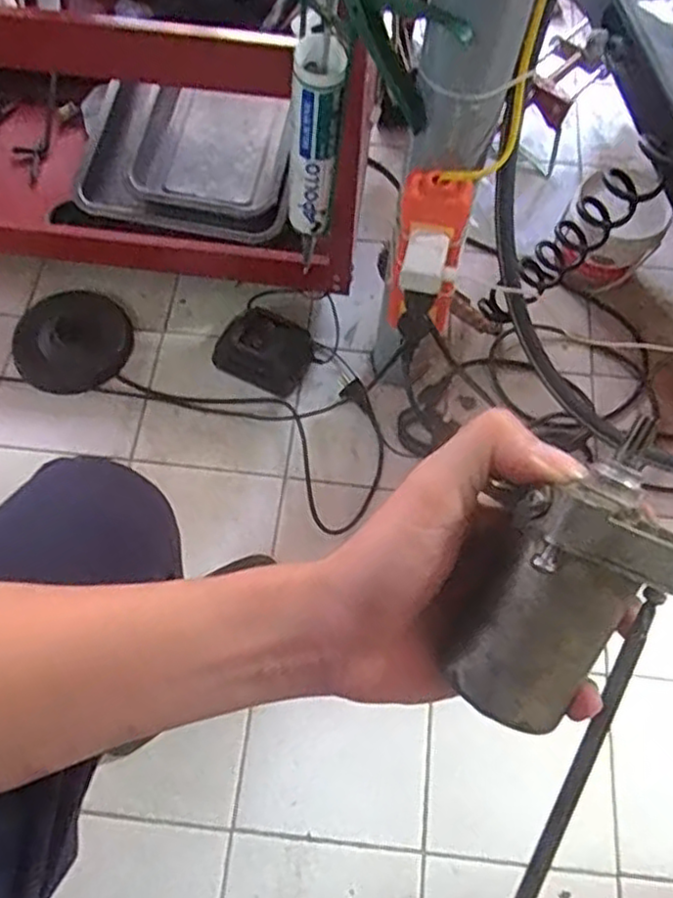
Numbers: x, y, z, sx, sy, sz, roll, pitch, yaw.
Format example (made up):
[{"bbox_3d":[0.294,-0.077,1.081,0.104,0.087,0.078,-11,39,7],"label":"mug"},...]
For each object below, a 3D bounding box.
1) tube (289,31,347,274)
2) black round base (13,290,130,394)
[{"bbox_3d":[-0.022,-0.284,0.719,0.054,0.284,0.046,0,65,-2],"label":"tube"},{"bbox_3d":[-0.363,-0.153,0.960,0.150,0.024,0.161,1,65,-2],"label":"black round base"}]

